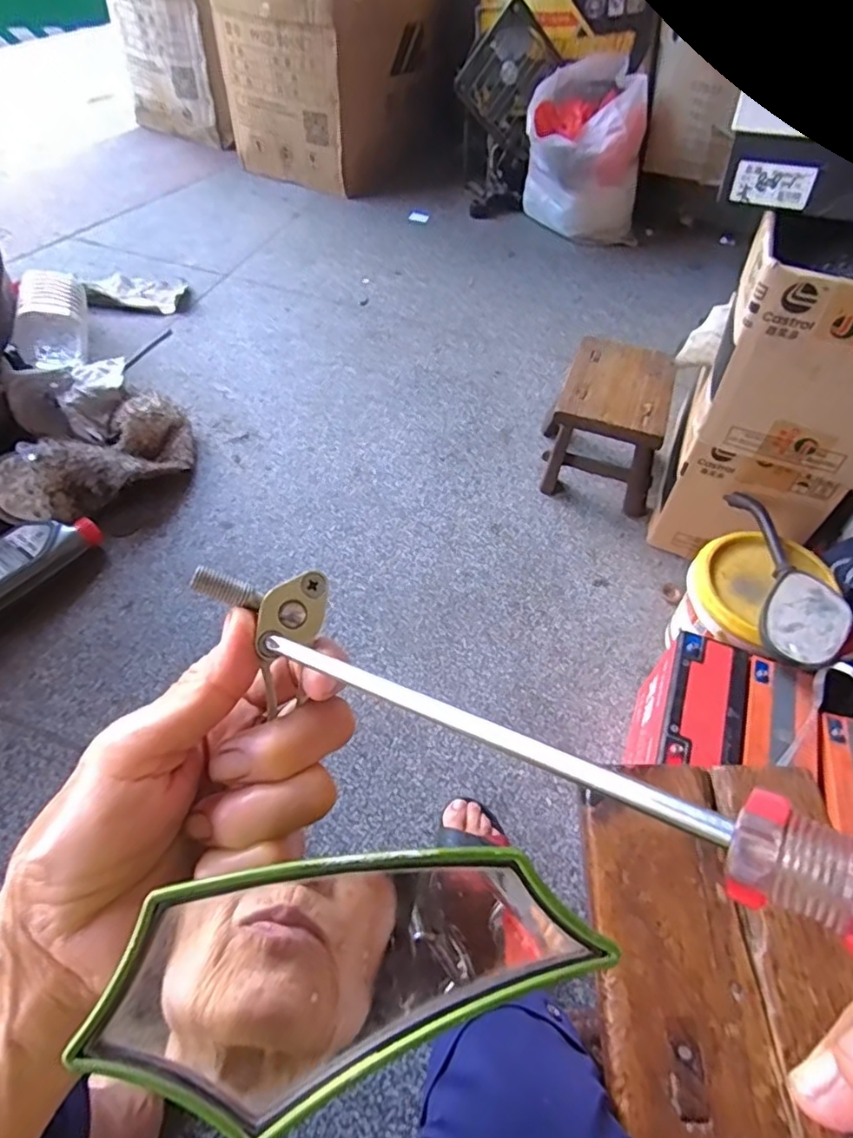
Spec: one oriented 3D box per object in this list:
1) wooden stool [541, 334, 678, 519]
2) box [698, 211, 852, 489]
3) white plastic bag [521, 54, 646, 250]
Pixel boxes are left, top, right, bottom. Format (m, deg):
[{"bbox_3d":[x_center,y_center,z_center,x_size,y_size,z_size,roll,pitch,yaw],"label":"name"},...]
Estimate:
[{"bbox_3d":[0.311,-0.249,1.024,0.178,0.193,0.231,12,55,7],"label":"wooden stool"},{"bbox_3d":[0.464,-0.263,0.691,0.227,0.229,0.163,26,57,15],"label":"box"},{"bbox_3d":[0.401,-1.069,1.528,0.314,0.336,0.230,2,54,-2],"label":"white plastic bag"}]

